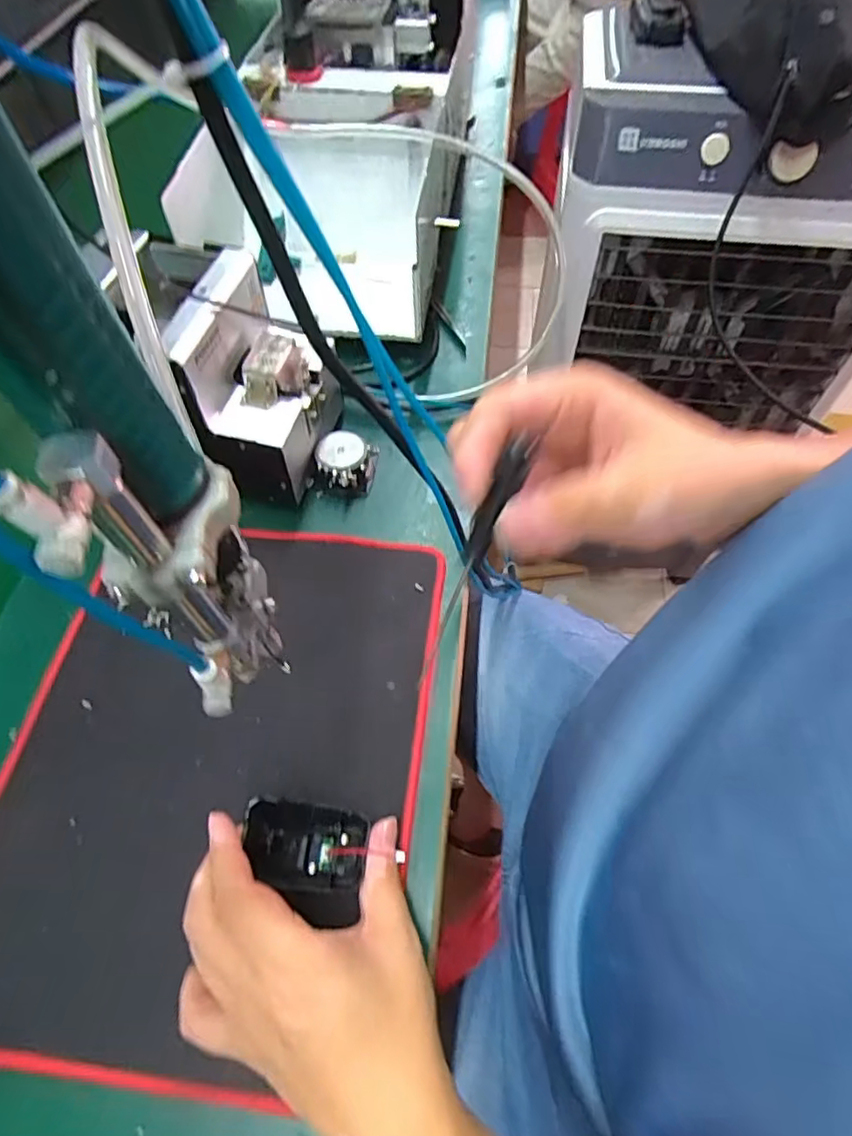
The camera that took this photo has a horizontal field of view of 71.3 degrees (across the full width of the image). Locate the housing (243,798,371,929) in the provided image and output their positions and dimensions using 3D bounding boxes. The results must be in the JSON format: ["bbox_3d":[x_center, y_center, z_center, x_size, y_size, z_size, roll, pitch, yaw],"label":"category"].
[{"bbox_3d":[-0.069,0.160,0.341,0.066,0.032,0.044,3,57,5],"label":"housing"}]

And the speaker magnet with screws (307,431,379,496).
[{"bbox_3d":[-0.072,-0.088,0.505,0.052,0.034,0.052,15,60,10],"label":"speaker magnet with screws"}]

